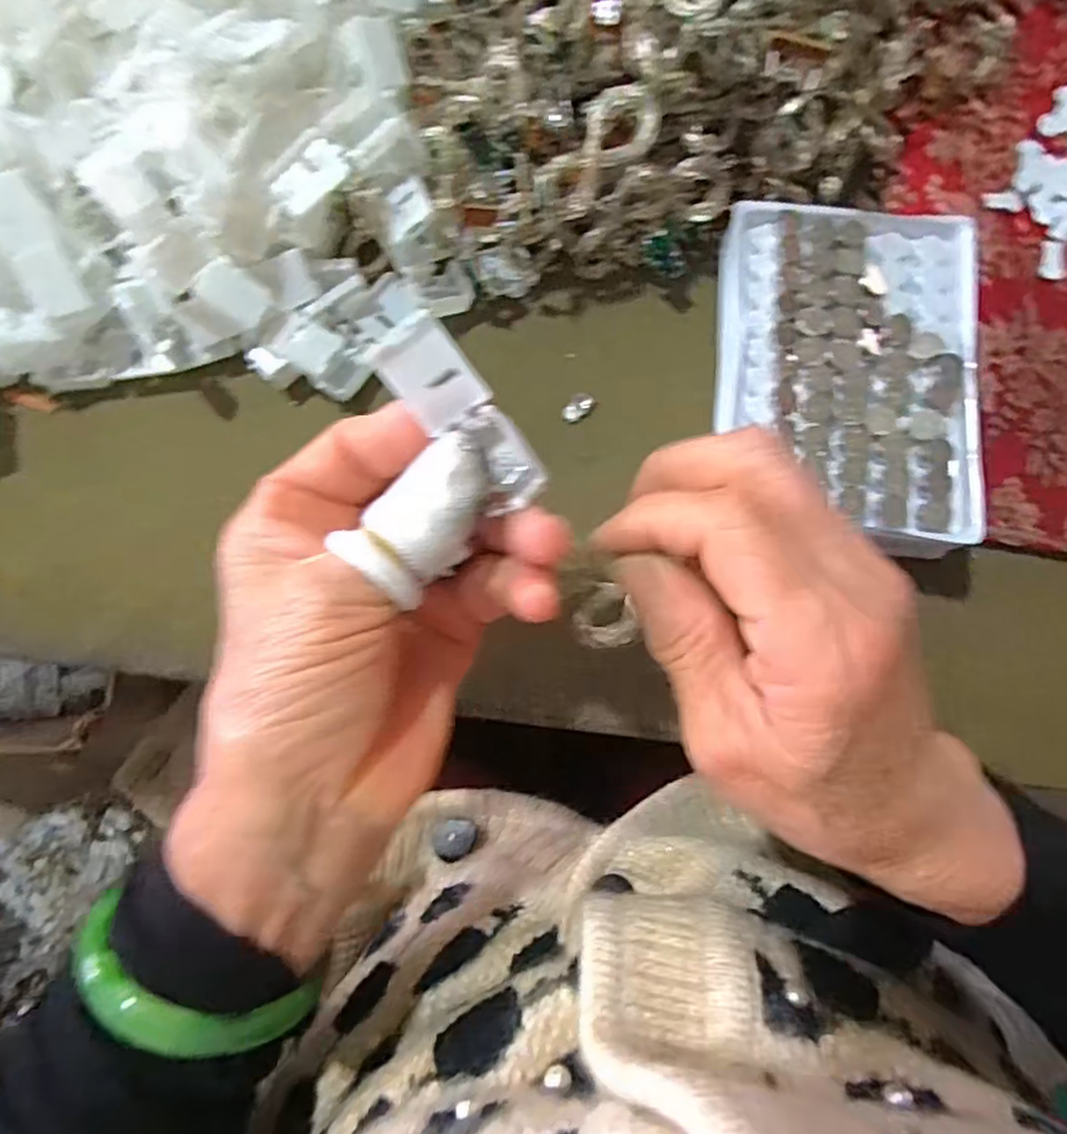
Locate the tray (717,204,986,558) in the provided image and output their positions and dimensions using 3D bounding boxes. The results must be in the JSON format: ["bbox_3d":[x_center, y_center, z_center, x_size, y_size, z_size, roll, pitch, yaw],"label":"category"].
[{"bbox_3d":[0.121,-0.072,0.266,0.093,0.015,0.129,2,83,0],"label":"tray"}]

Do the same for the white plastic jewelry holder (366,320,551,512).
[{"bbox_3d":[-0.017,-0.039,0.181,0.019,0.010,0.053,-40,95,1],"label":"white plastic jewelry holder"}]

